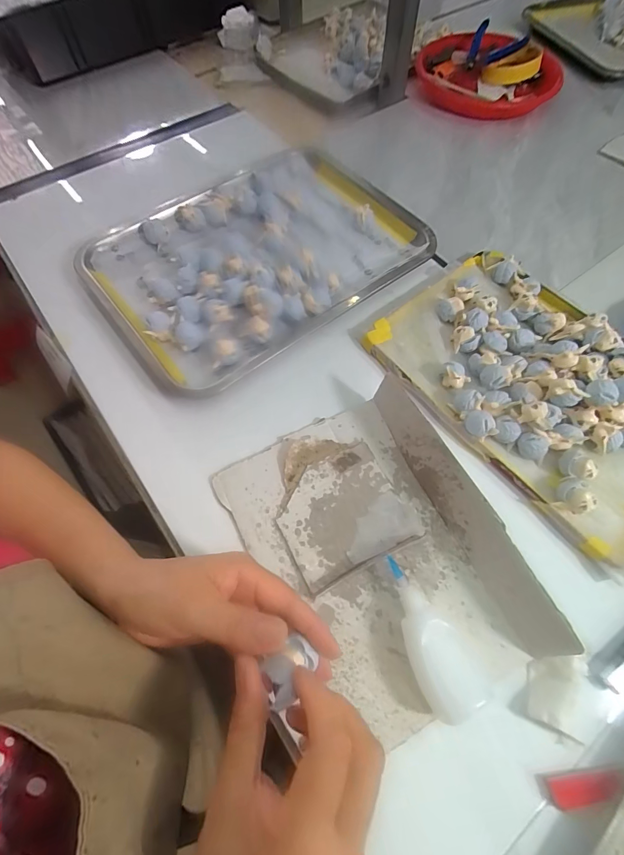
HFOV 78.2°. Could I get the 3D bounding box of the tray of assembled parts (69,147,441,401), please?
[{"bbox_3d":[-0.061,-0.205,0.438,0.342,0.024,0.265,-38,69,-16],"label":"tray of assembled parts"}]

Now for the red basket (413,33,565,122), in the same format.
[{"bbox_3d":[0.276,-0.565,0.613,0.184,0.045,0.212,-38,69,-16],"label":"red basket"}]

